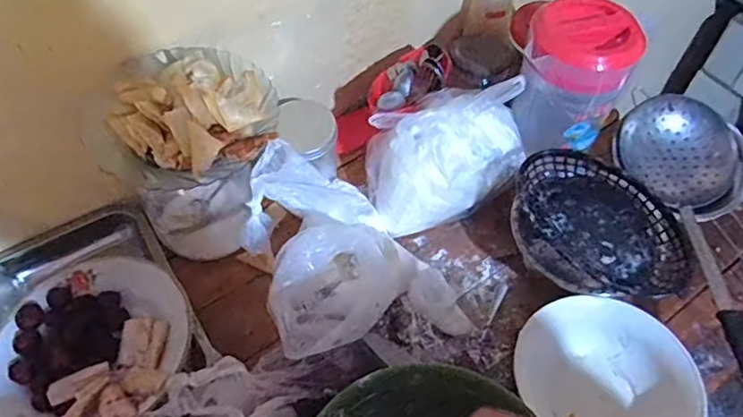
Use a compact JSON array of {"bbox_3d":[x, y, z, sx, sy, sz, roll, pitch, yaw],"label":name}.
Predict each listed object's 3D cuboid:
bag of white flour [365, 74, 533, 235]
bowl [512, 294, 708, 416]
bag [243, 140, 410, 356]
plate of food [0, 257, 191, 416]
[{"bbox_3d":[0.094,-0.083,0.743,0.193,0.160,0.122,-18,56,-15],"label":"bag of white flour"},{"bbox_3d":[0.253,0.180,0.639,0.183,0.074,0.146,29,57,18],"label":"bowl"},{"bbox_3d":[-0.053,0.038,0.687,0.171,0.100,0.243,-19,56,-16],"label":"bag"},{"bbox_3d":[-0.304,0.145,0.637,0.202,0.034,0.210,1,53,-2],"label":"plate of food"}]

